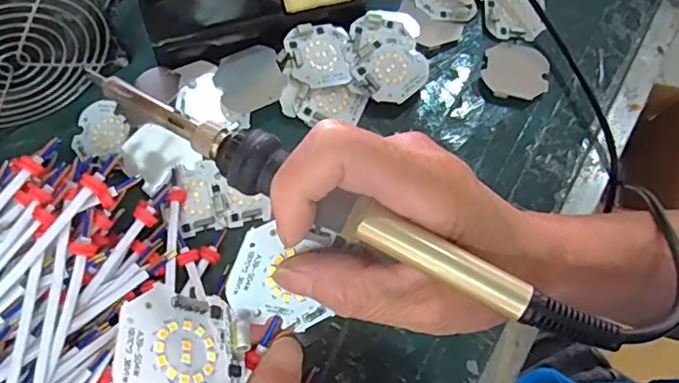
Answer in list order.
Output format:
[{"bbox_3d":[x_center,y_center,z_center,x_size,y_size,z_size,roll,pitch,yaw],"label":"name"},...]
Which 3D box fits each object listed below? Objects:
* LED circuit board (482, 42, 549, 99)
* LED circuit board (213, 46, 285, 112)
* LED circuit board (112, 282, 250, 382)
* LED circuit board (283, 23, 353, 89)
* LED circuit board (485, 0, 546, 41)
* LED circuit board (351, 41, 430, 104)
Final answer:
[{"bbox_3d":[0.129,-0.088,0.394,0.046,0.006,0.046,7,73,-1],"label":"LED circuit board"},{"bbox_3d":[-0.062,-0.077,0.374,0.044,0.004,0.045,-22,74,-3],"label":"LED circuit board"},{"bbox_3d":[-0.051,0.054,0.184,0.046,0.006,0.045,24,40,-33],"label":"LED circuit board"},{"bbox_3d":[-0.013,-0.096,0.373,0.043,0.009,0.045,-13,75,-7],"label":"LED circuit board"},{"bbox_3d":[0.131,-0.135,0.405,0.043,0.007,0.045,1,79,-3],"label":"LED circuit board"},{"bbox_3d":[0.038,-0.084,0.378,0.046,0.004,0.043,-44,86,-12],"label":"LED circuit board"}]

